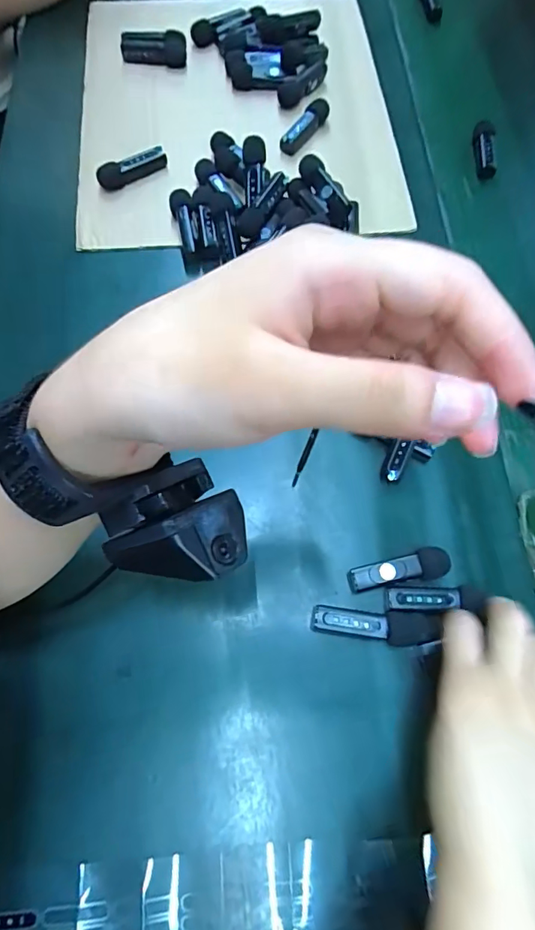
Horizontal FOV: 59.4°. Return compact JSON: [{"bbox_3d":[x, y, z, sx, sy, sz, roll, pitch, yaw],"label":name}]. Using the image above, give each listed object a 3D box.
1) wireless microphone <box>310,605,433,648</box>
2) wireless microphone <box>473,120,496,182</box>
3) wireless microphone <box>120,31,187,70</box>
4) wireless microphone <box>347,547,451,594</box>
[{"bbox_3d":[0.064,0.101,0.294,0.071,0.017,0.020,5,67,0],"label":"wireless microphone"},{"bbox_3d":[0.220,-0.315,0.472,0.016,0.052,0.017,-45,41,-18],"label":"wireless microphone"},{"bbox_3d":[-0.115,-0.420,0.475,0.063,0.022,0.027,0,69,-5],"label":"wireless microphone"},{"bbox_3d":[0.085,0.069,0.306,0.063,0.019,0.018,-10,68,-6],"label":"wireless microphone"}]

